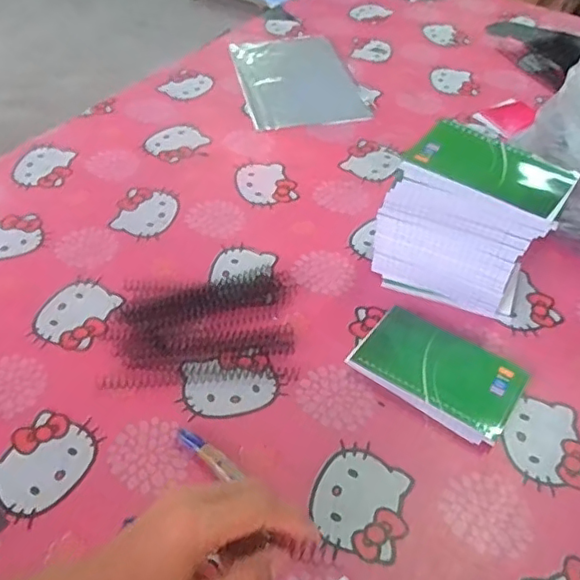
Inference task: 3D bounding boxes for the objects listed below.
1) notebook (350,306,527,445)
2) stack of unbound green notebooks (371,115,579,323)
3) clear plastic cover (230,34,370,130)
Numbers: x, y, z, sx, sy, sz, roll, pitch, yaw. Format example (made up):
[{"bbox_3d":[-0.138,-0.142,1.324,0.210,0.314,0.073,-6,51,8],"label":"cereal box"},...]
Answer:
[{"bbox_3d":[0.129,0.072,0.511,0.138,0.019,0.084,31,54,24],"label":"notebook"},{"bbox_3d":[0.162,-0.057,0.542,0.136,0.150,0.078,27,52,21],"label":"stack of unbound green notebooks"},{"bbox_3d":[0.007,-0.324,0.883,0.168,0.010,0.259,-9,49,-10],"label":"clear plastic cover"}]

